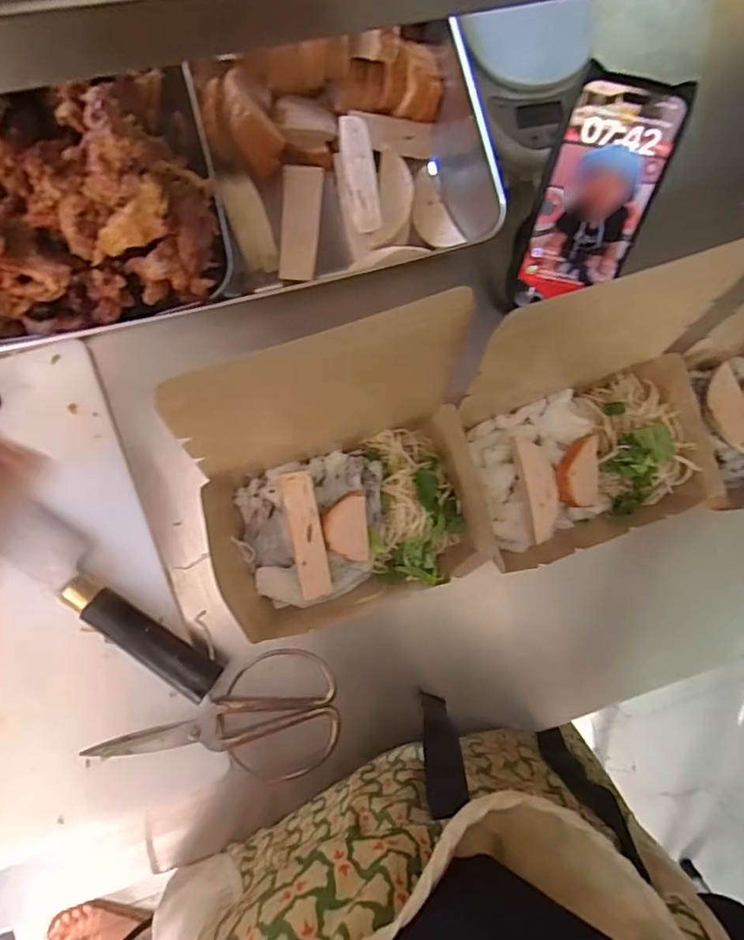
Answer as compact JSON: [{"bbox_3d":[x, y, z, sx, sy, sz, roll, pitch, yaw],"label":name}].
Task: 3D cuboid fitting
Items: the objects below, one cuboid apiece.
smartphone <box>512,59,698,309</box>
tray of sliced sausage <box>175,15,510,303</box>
[{"bbox_3d":[0.166,-0.198,0.423,0.082,0.012,0.157,9,127,-3],"label":"smartphone"},{"bbox_3d":[-0.020,-0.244,0.446,0.206,0.070,0.170,-13,89,-8],"label":"tray of sliced sausage"}]

